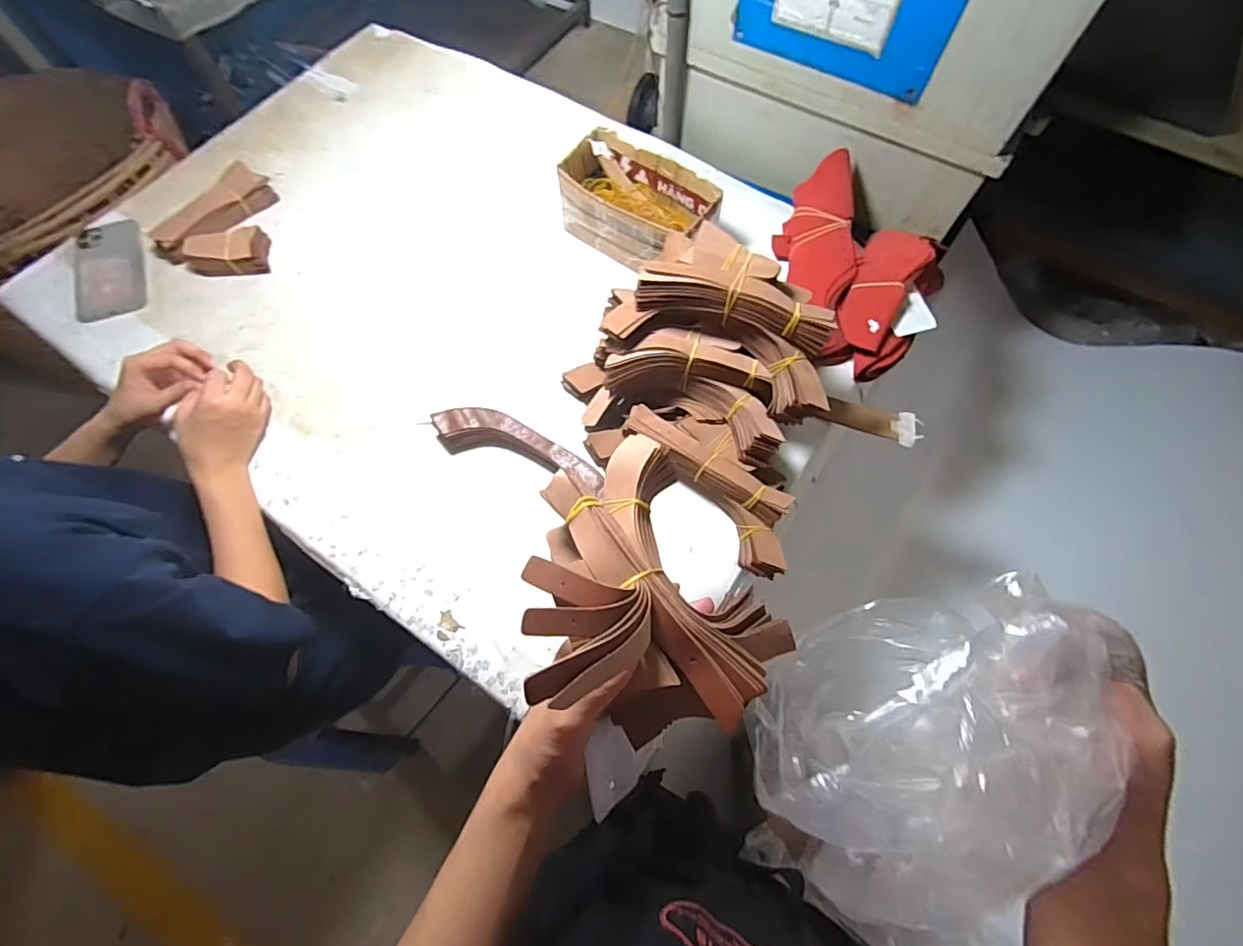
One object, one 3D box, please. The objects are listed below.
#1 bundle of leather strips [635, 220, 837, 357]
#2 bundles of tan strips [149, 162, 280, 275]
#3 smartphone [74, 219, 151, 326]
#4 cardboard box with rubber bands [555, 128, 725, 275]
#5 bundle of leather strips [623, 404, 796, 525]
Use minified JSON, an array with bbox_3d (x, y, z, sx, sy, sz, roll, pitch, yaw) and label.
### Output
[{"bbox_3d":[0.117,-0.182,0.530,0.189,0.048,0.092,22,69,9],"label":"bundle of leather strips"},{"bbox_3d":[-0.569,-0.348,0.758,0.155,0.024,0.177,-9,68,-3],"label":"bundles of tan strips"},{"bbox_3d":[-0.698,-0.278,0.742,0.091,0.013,0.162,-19,71,-7],"label":"smartphone"},{"bbox_3d":[0.023,-0.343,0.708,0.197,0.084,0.114,38,72,14],"label":"cardboard box with rubber bands"},{"bbox_3d":[0.088,-0.007,0.583,0.191,0.039,0.029,33,71,13],"label":"bundle of leather strips"}]

